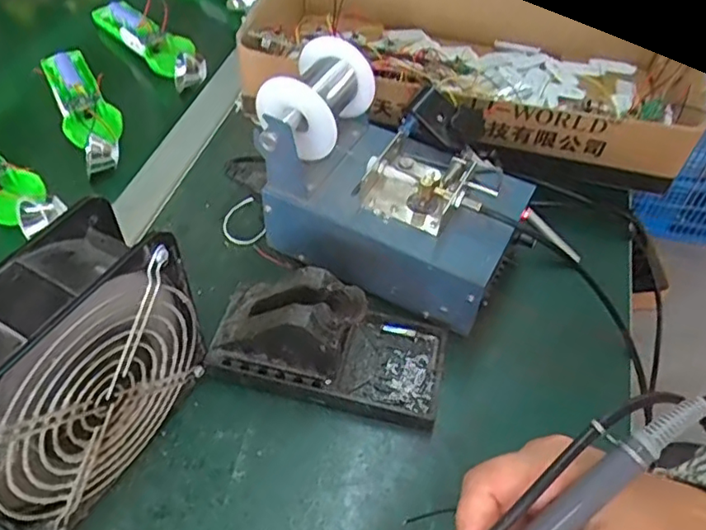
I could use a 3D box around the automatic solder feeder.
[{"bbox_3d":[0.031,-0.062,0.453,0.207,0.119,0.125,24,55,17],"label":"automatic solder feeder"}]

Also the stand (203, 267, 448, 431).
[{"bbox_3d":[-0.015,0.044,0.408,0.157,0.070,0.080,12,52,8],"label":"stand"}]

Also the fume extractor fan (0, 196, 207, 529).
[{"bbox_3d":[-0.155,0.063,0.337,0.056,0.150,0.145,25,55,17],"label":"fume extractor fan"}]

